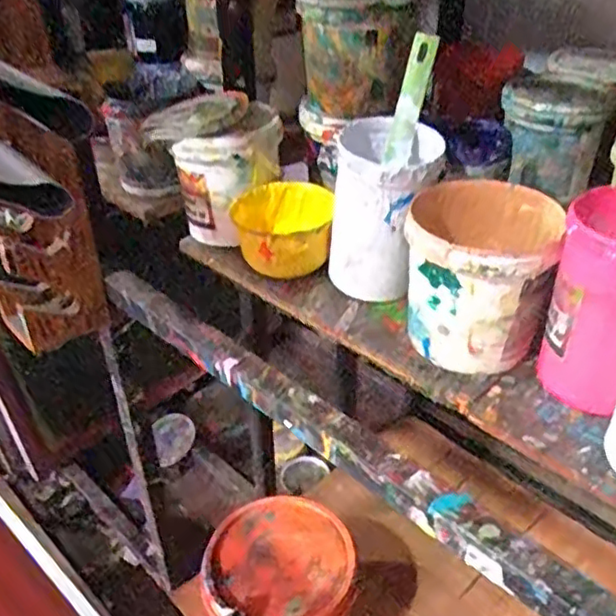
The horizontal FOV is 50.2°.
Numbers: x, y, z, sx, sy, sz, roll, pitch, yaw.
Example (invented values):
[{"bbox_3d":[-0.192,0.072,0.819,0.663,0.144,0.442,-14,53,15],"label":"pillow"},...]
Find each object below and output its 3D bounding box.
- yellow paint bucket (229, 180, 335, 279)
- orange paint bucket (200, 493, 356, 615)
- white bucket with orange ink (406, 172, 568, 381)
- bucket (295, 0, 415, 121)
[{"bbox_3d":[-0.020,-0.083,0.681,0.104,0.056,0.101,-1,35,0],"label":"yellow paint bucket"},{"bbox_3d":[-0.041,0.424,0.967,0.204,0.187,0.211,-1,35,0],"label":"orange paint bucket"},{"bbox_3d":[0.141,-0.025,0.557,0.112,0.119,0.118,7,36,11],"label":"white bucket with orange ink"},{"bbox_3d":[0.050,-0.276,0.692,0.110,0.122,0.101,1,35,3],"label":"bucket"}]

